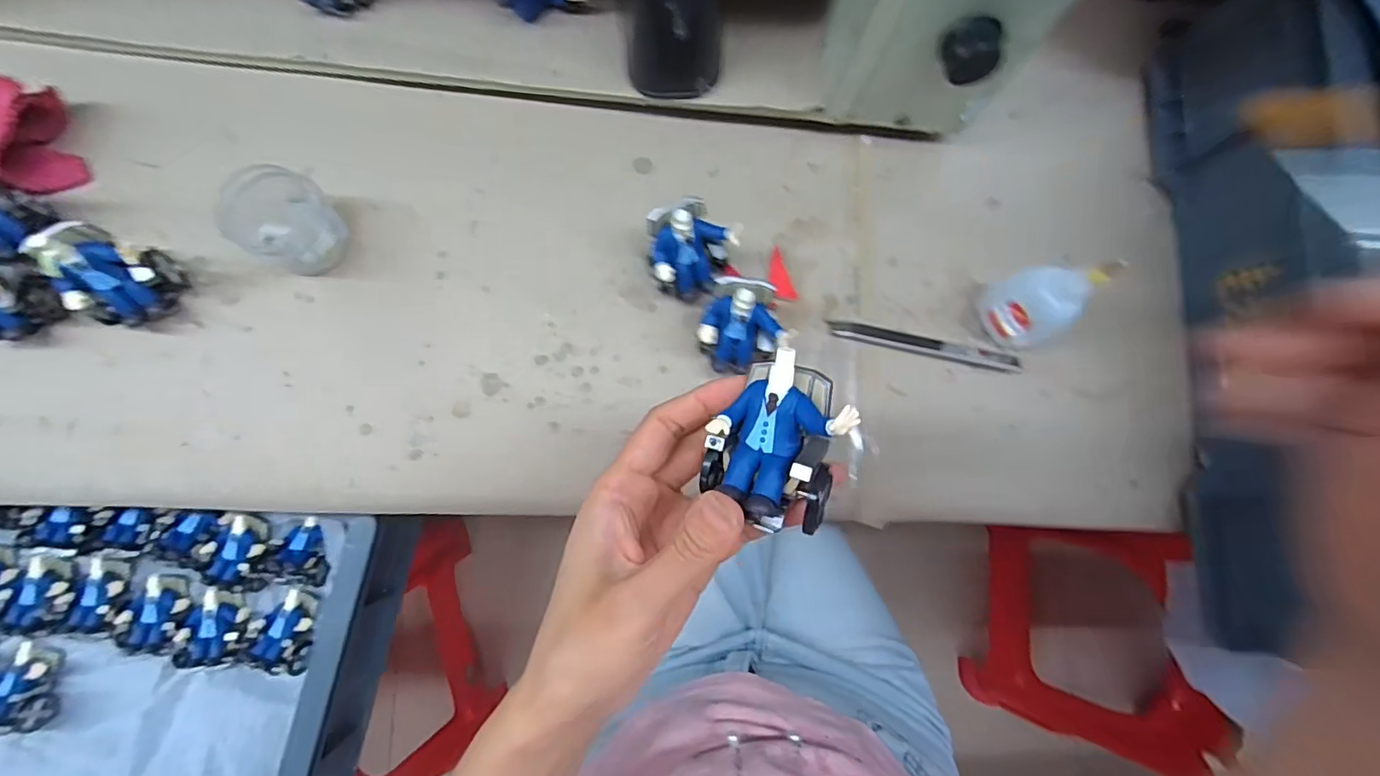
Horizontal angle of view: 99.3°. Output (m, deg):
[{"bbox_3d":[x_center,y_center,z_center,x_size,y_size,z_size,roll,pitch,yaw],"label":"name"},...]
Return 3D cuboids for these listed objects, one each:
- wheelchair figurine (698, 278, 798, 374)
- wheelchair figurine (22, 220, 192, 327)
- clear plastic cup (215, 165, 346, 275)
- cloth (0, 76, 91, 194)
[{"bbox_3d":[0.031,-0.035,0.349,0.049,0.062,0.045,4,81,-2],"label":"wheelchair figurine"},{"bbox_3d":[-0.329,-0.062,0.333,0.044,0.059,0.049,22,81,1],"label":"wheelchair figurine"},{"bbox_3d":[-0.238,-0.098,0.349,0.045,0.050,0.050,25,81,1],"label":"clear plastic cup"},{"bbox_3d":[-0.415,-0.154,0.347,0.071,0.041,0.072,-17,82,-5],"label":"cloth"}]

